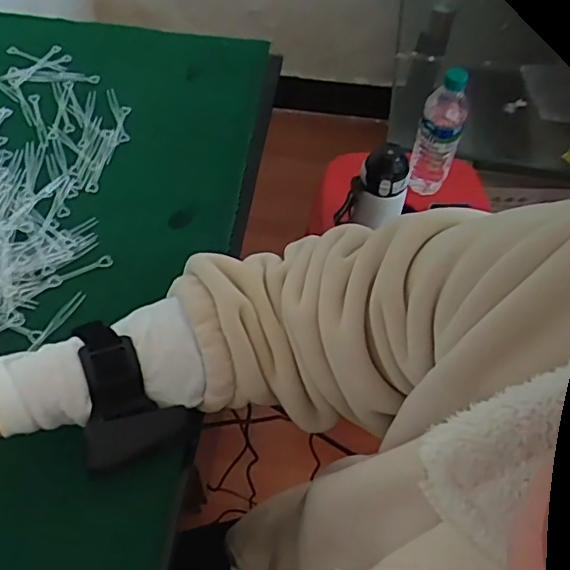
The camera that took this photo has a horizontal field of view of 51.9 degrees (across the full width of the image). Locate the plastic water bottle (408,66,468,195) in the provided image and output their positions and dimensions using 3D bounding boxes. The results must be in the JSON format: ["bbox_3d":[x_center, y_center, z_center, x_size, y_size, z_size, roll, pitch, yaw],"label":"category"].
[{"bbox_3d":[0.246,-0.243,0.933,0.064,0.233,0.060,20,56,11],"label":"plastic water bottle"}]

